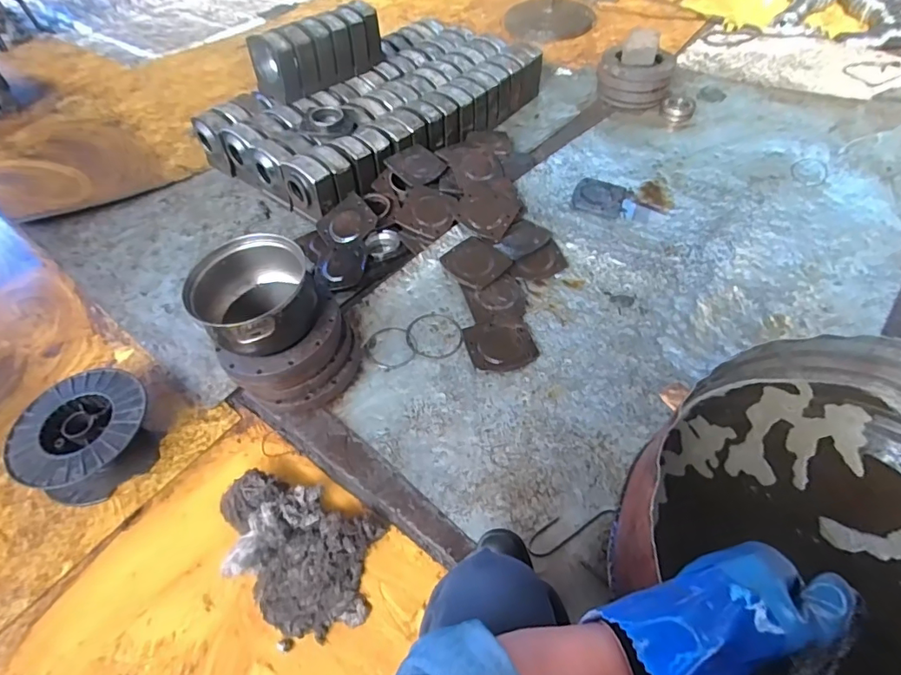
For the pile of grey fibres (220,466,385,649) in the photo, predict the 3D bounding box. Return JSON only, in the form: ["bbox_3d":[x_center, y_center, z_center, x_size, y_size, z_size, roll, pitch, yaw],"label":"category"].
[{"bbox_3d":[-0.270,0.366,0.842,0.302,0.072,0.213,19,55,17],"label":"pile of grey fibres"}]

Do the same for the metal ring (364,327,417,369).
[{"bbox_3d":[-0.136,0.024,1.091,0.100,0.011,0.110,-2,53,2],"label":"metal ring"}]

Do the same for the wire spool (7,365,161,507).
[{"bbox_3d":[-0.715,0.182,0.966,0.239,0.088,0.235,-1,52,2],"label":"wire spool"}]

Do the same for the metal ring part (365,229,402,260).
[{"bbox_3d":[-0.175,-0.242,1.280,0.084,0.035,0.087,-1,52,2],"label":"metal ring part"}]

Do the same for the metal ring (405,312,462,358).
[{"bbox_3d":[-0.036,-0.005,1.112,0.128,0.006,0.126,-1,52,2],"label":"metal ring"}]

